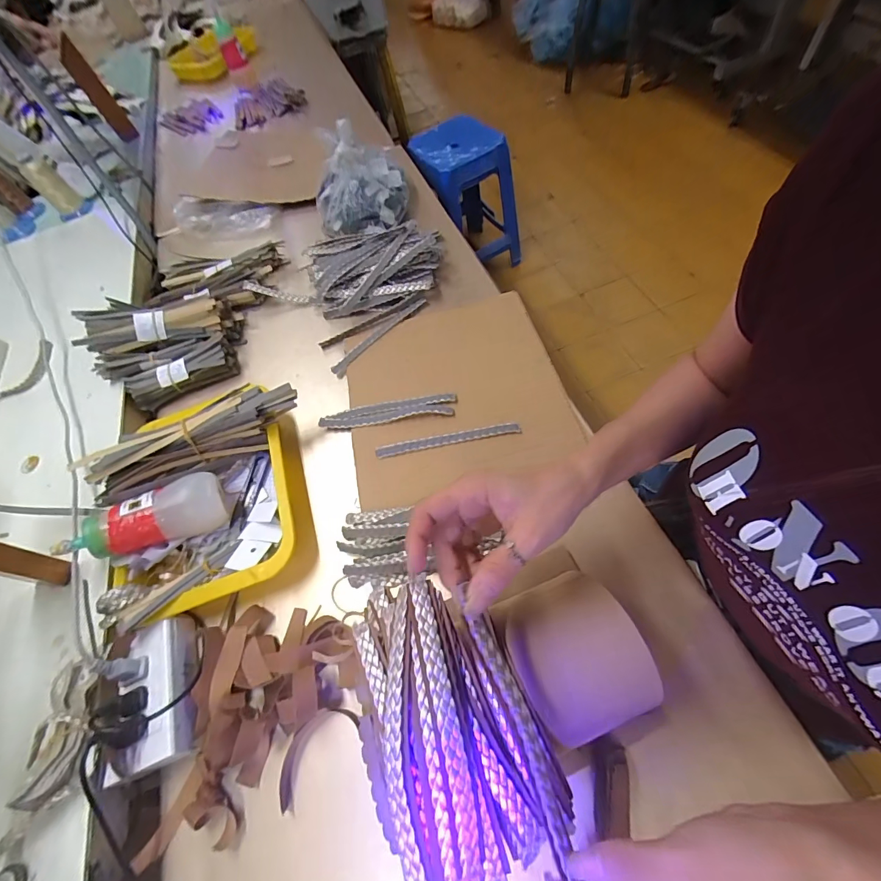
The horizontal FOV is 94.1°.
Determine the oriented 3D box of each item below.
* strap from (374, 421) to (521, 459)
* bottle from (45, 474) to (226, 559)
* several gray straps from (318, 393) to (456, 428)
[{"bbox_3d":[0.008,-0.001,0.495,0.174,0.006,0.014,-10,90,5],"label":"strap"},{"bbox_3d":[-0.317,0.085,0.440,0.155,0.047,0.055,-20,59,-24],"label":"bottle"},{"bbox_3d":[-0.069,-0.037,0.522,0.174,0.008,0.029,-7,67,8],"label":"several gray straps"}]

